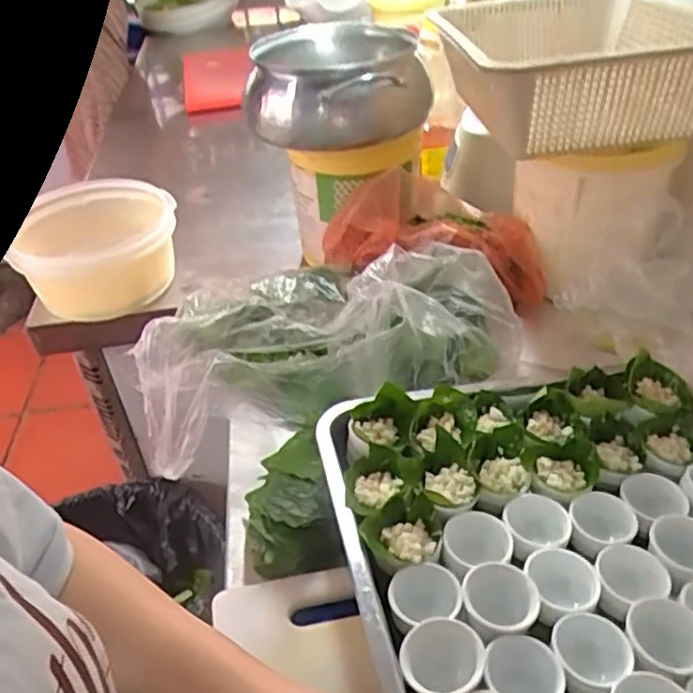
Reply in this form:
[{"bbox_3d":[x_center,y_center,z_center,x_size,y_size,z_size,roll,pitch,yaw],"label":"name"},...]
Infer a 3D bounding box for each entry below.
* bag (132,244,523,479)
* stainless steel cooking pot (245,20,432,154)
[{"bbox_3d":[-0.025,-0.029,0.679,0.349,0.111,0.234,-10,39,-7],"label":"bag"},{"bbox_3d":[-0.014,-0.313,0.826,0.206,0.100,0.183,-7,39,-2],"label":"stainless steel cooking pot"}]

